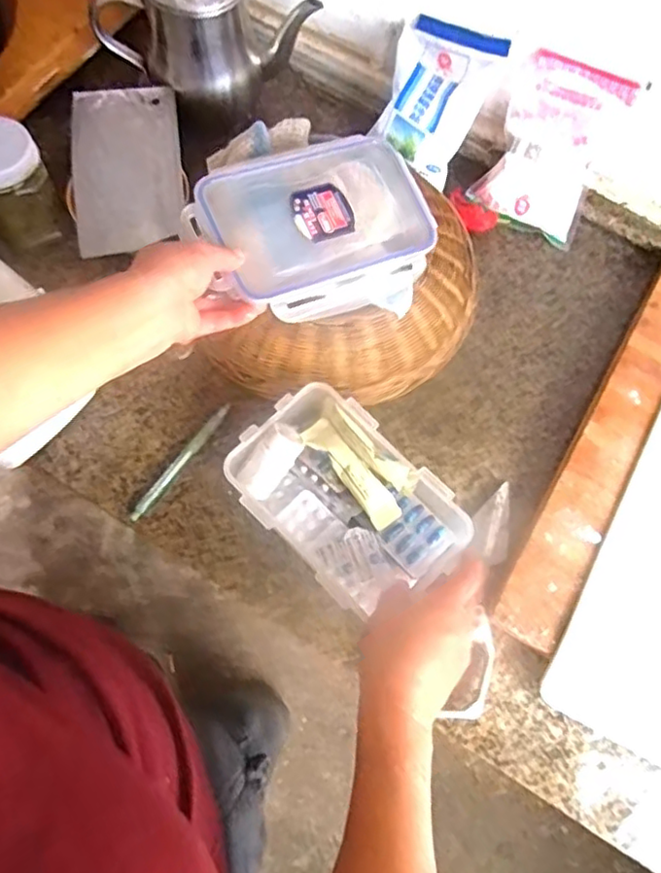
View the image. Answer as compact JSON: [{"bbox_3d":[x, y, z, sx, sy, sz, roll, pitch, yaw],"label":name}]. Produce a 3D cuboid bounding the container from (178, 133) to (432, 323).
[{"bbox_3d":[-0.008,-0.181,0.539,0.199,0.049,0.158,-23,73,-9],"label":"container"}]

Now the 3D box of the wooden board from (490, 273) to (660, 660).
[{"bbox_3d":[0.265,-0.006,0.586,0.063,0.022,0.432,30,73,8],"label":"wooden board"}]

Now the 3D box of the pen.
[{"bbox_3d":[-0.136,0.022,0.568,0.013,0.009,0.133,45,69,-22],"label":"pen"}]

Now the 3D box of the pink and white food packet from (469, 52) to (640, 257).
[{"bbox_3d":[0.225,-0.288,0.629,0.116,0.156,0.024,25,38,3],"label":"pink and white food packet"}]

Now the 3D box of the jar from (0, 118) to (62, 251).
[{"bbox_3d":[-0.302,-0.237,0.589,0.071,0.112,0.063,-29,74,-11],"label":"jar"}]

